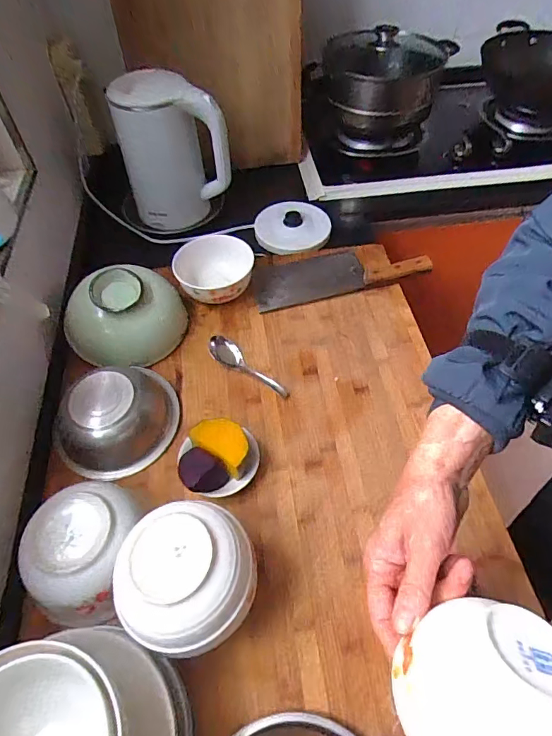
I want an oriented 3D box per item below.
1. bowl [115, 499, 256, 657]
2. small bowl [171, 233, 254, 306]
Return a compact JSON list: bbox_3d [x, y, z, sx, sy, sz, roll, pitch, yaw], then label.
[{"bbox_3d":[-0.077,0.176,0.387,0.112,0.047,0.118,-1,54,1],"label":"bowl"},{"bbox_3d":[-0.100,-0.150,0.710,0.119,0.068,0.116,0,54,-1],"label":"small bowl"}]

